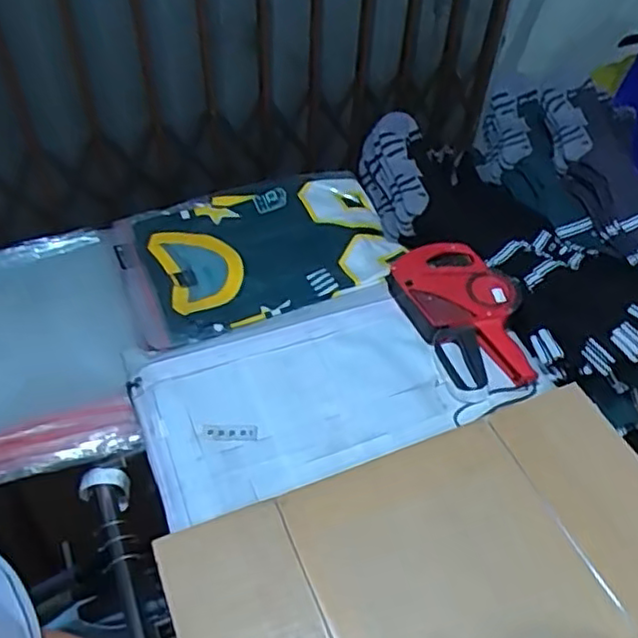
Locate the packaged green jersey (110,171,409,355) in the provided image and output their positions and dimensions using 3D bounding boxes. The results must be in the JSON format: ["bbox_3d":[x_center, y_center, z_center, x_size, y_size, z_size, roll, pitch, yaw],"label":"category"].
[{"bbox_3d":[-0.088,-0.100,0.984,0.380,0.045,0.302,-14,50,-15],"label":"packaged green jersey"}]

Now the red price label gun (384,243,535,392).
[{"bbox_3d":[0.195,-0.010,0.854,0.138,0.051,0.221,-18,51,-18],"label":"red price label gun"}]

